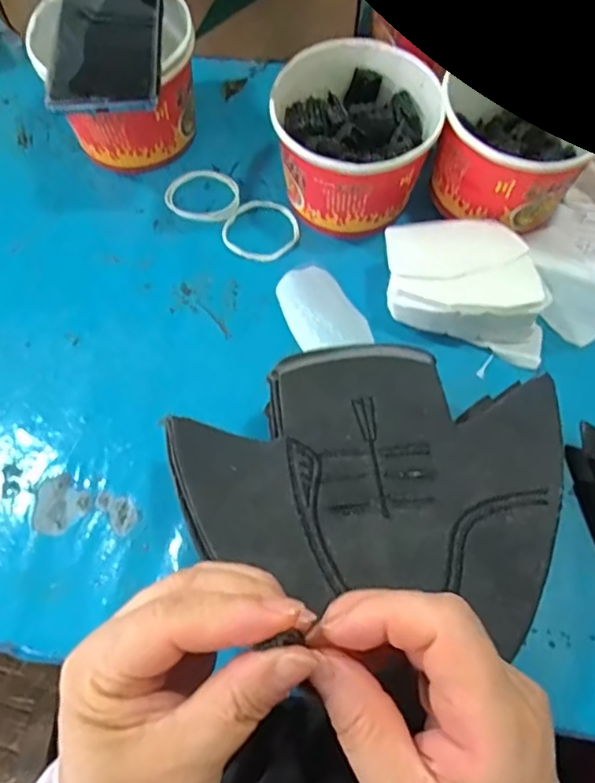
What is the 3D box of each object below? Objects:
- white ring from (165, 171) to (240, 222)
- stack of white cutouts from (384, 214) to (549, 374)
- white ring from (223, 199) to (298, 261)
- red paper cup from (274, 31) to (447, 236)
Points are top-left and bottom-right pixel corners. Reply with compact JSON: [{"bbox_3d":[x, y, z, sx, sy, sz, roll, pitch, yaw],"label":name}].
[{"bbox_3d":[-0.074,-0.158,0.471,0.058,0.004,0.049,7,64,3],"label":"white ring"},{"bbox_3d":[0.118,-0.077,0.411,0.114,0.040,0.085,14,64,7],"label":"stack of white cutouts"},{"bbox_3d":[-0.028,-0.124,0.455,0.055,0.004,0.057,0,63,0],"label":"white ring"},{"bbox_3d":[0.041,-0.180,0.437,0.111,0.089,0.113,0,63,0],"label":"red paper cup"}]

